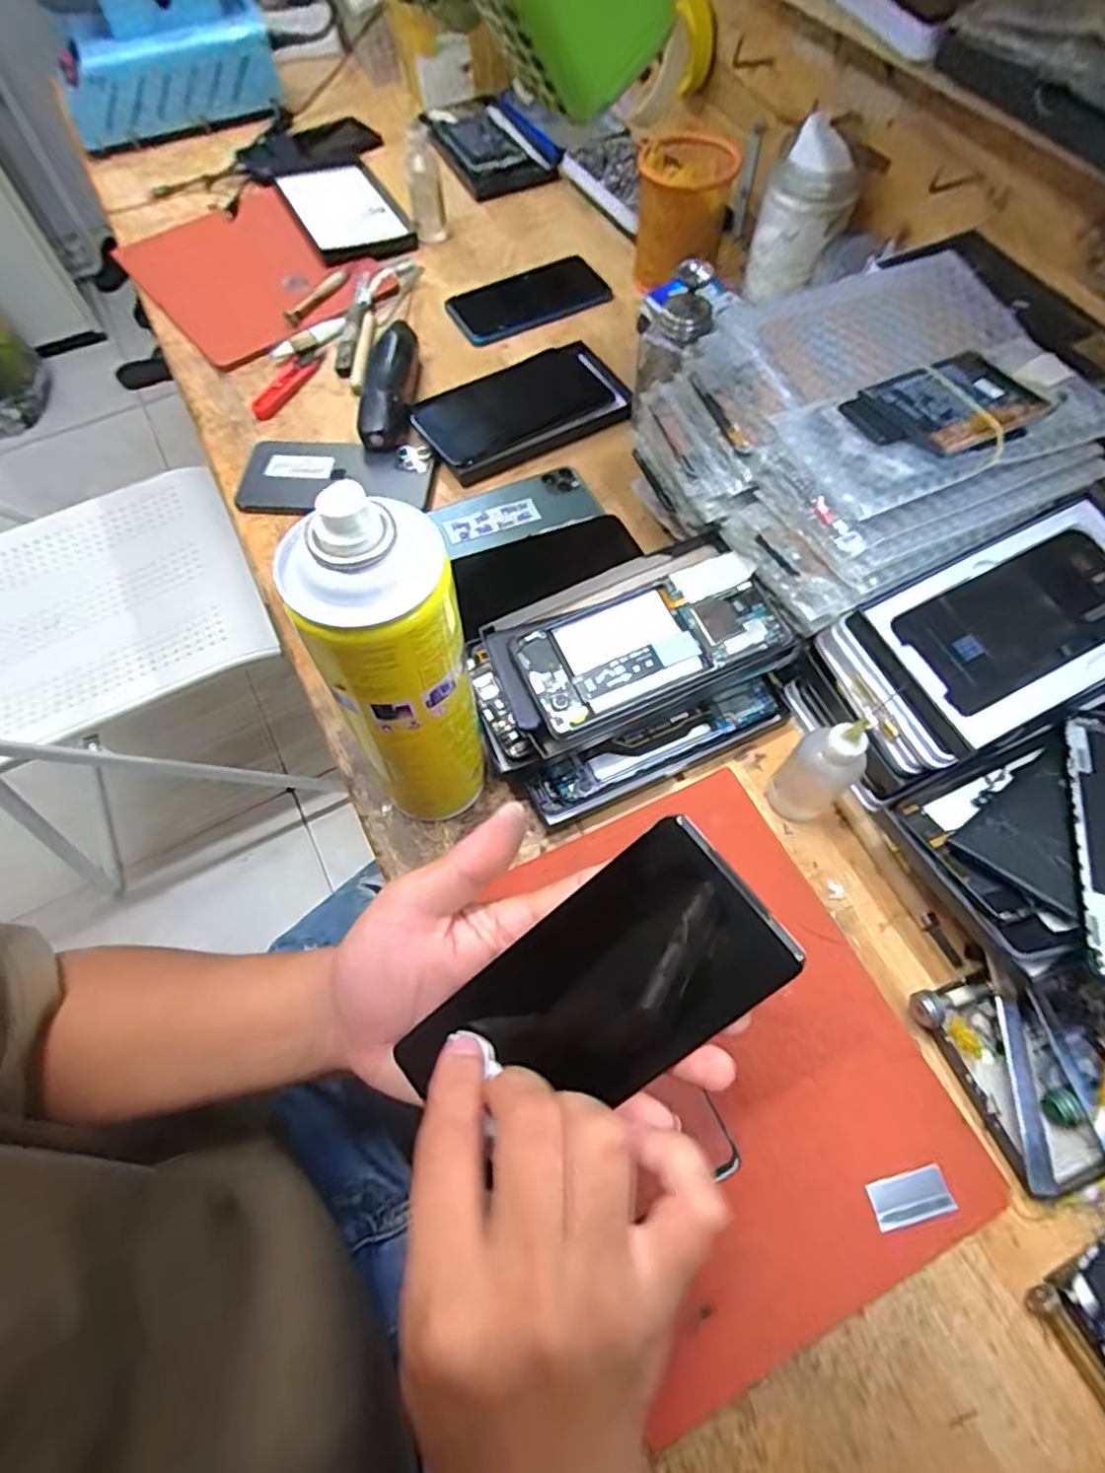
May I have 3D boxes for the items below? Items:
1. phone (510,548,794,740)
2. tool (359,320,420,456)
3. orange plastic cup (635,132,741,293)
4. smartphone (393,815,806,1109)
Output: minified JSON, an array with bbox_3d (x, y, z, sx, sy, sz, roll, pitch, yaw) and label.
[{"bbox_3d":[0.059,-0.057,0.390,0.155,0.012,0.073,-22,66,-9],"label":"phone"},{"bbox_3d":[-0.140,-0.307,0.565,0.032,0.034,0.150,1,64,2],"label":"tool"},{"bbox_3d":[0.117,-0.477,0.601,0.081,0.097,0.076,-1,64,1],"label":"orange plastic cup"},{"bbox_3d":[0.014,0.104,0.251,0.151,0.005,0.068,-43,77,12],"label":"smartphone"}]

